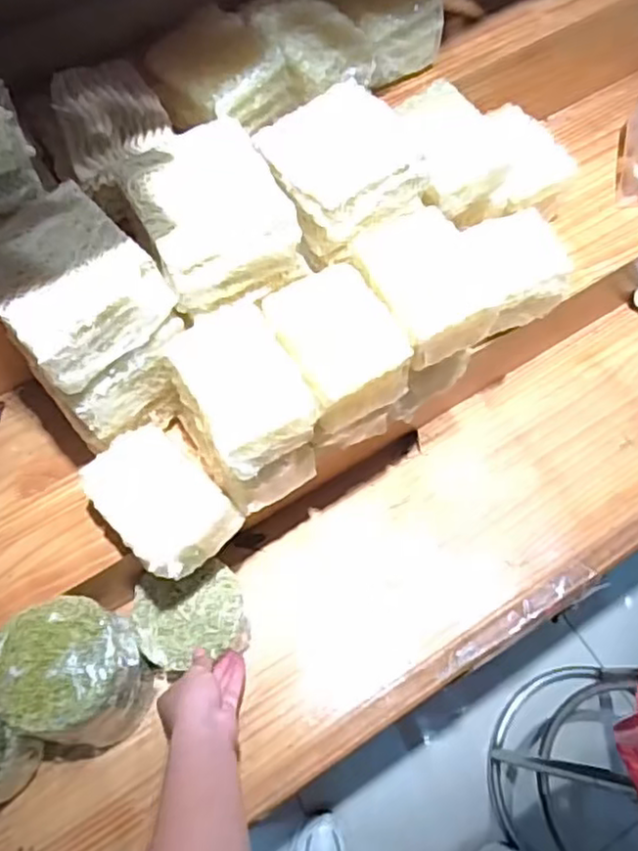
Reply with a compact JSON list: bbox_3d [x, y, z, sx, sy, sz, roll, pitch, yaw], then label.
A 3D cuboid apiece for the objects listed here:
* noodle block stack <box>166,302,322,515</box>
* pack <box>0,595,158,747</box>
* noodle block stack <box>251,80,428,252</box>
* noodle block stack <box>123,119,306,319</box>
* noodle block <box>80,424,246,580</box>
[{"bbox_3d":[-0.065,-0.010,0.593,0.098,0.134,0.129,-29,68,-11],"label":"noodle block stack"},{"bbox_3d":[-0.225,0.234,0.627,0.118,0.157,0.117,9,67,6],"label":"pack"},{"bbox_3d":[0.023,-0.234,0.590,0.133,0.050,0.125,-26,68,-10],"label":"noodle block stack"},{"bbox_3d":[-0.091,-0.179,0.564,0.123,0.076,0.136,-27,68,-10],"label":"noodle block stack"},{"bbox_3d":[-0.143,0.068,0.596,0.125,0.063,0.089,42,73,18],"label":"noodle block"}]

